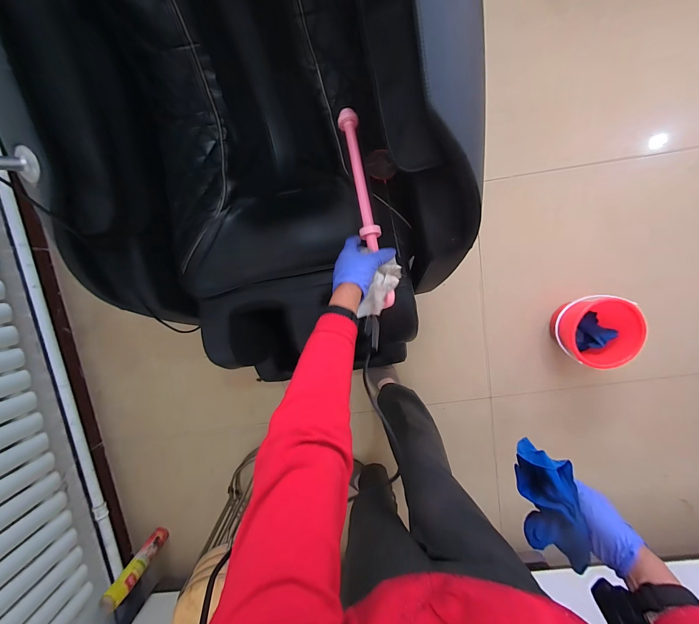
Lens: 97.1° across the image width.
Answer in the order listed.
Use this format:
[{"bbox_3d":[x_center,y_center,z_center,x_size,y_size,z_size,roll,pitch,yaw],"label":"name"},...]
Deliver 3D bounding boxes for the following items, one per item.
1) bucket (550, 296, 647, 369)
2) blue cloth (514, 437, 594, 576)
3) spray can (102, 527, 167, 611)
[{"bbox_3d":[0.795,0.053,1.026,0.183,0.207,0.224,21,99,-1],"label":"bucket"},{"bbox_3d":[0.331,0.324,0.508,0.084,0.091,0.190,-13,83,4],"label":"blue cloth"},{"bbox_3d":[-0.765,0.918,1.131,0.066,0.276,0.071,37,98,-3],"label":"spray can"}]

